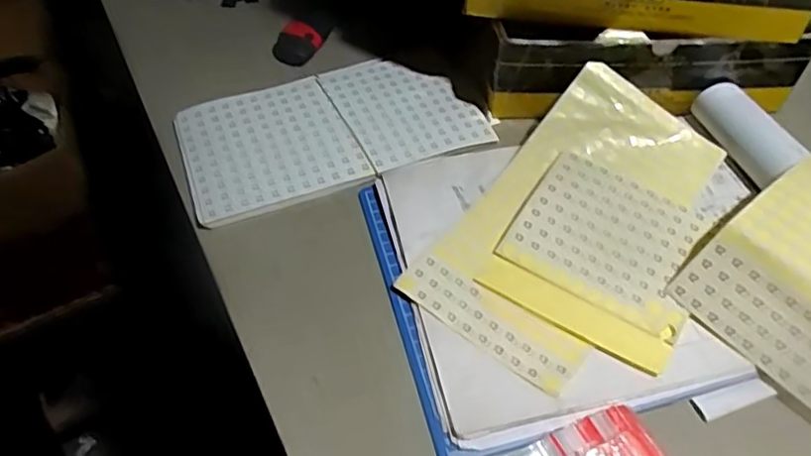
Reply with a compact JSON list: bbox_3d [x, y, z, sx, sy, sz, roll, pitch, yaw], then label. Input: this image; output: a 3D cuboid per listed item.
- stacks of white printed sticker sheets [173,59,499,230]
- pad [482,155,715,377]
[{"bbox_3d":[-0.062,-0.084,0.487,0.232,0.017,0.127,-20,54,-10],"label":"stacks of white printed sticker sheets"},{"bbox_3d":[0.132,0.016,0.403,0.121,0.009,0.130,26,59,22],"label":"pad"}]

